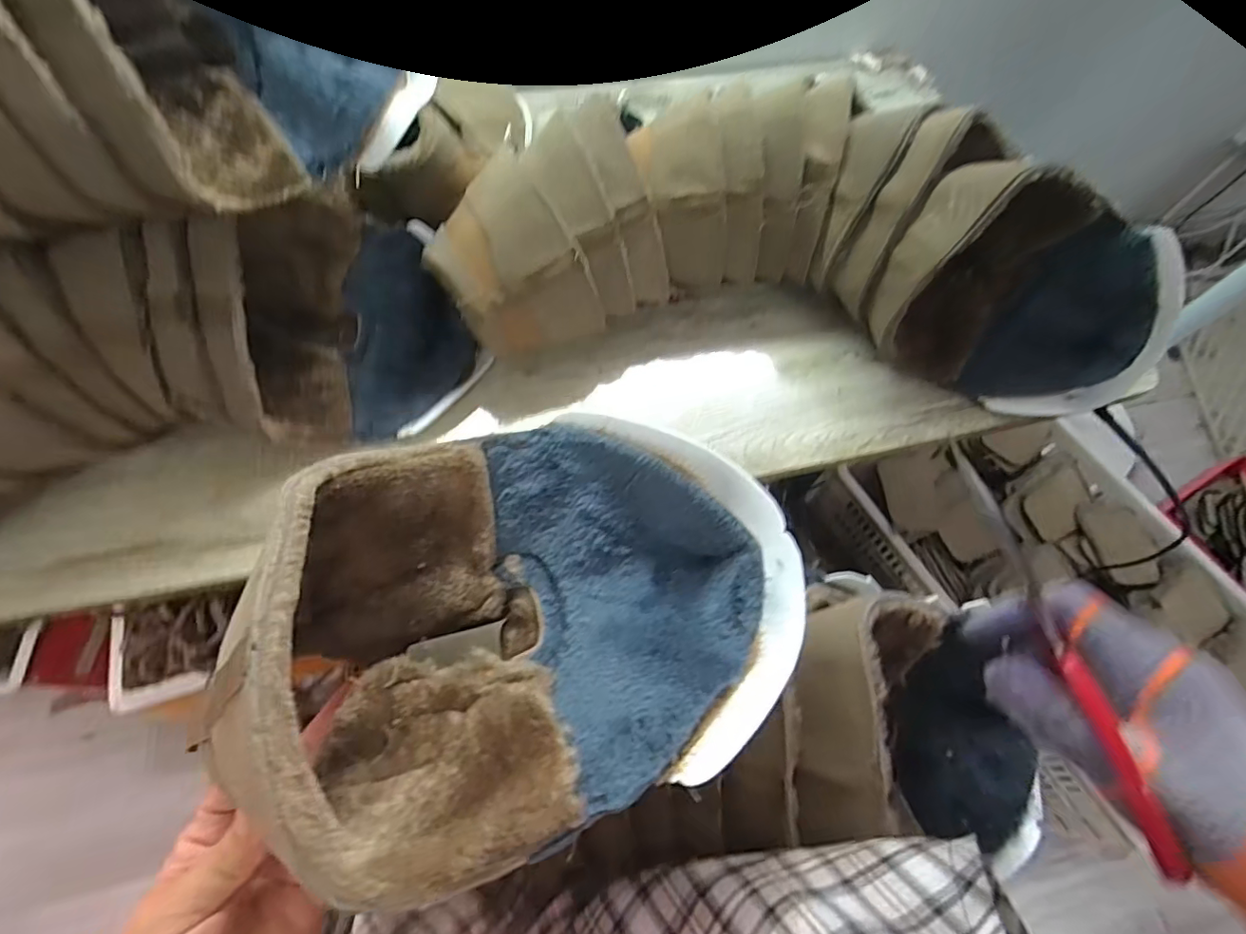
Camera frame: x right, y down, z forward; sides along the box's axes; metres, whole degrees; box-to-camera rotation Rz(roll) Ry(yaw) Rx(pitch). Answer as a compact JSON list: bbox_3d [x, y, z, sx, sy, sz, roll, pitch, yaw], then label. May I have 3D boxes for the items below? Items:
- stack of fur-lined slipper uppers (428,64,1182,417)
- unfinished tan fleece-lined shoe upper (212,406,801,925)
[{"bbox_3d":[0.162,-0.200,0.495,0.605,0.150,0.222,3,63,-1],"label":"stack of fur-lined slipper uppers"},{"bbox_3d":[-0.032,0.057,0.248,0.231,0.086,0.174,-18,65,-11],"label":"unfinished tan fleece-lined shoe upper"}]

